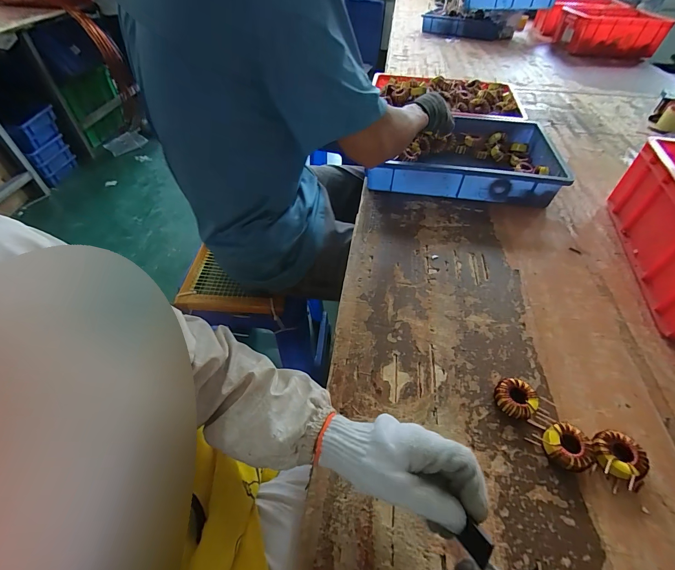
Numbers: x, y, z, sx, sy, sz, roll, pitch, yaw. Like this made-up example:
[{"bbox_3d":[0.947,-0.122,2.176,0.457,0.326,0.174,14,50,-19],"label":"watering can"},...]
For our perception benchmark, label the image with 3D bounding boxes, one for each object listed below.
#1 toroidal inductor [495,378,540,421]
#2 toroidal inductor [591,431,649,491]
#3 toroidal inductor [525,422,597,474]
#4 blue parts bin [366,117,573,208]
[{"bbox_3d":[0.231,0.148,0.417,0.048,0.025,0.046,1,49,-1],"label":"toroidal inductor"},{"bbox_3d":[0.325,0.202,0.370,0.052,0.027,0.058,-14,50,-13],"label":"toroidal inductor"},{"bbox_3d":[0.270,0.194,0.381,0.055,0.024,0.050,1,49,-1],"label":"toroidal inductor"},{"bbox_3d":[0.298,-0.319,0.795,0.432,0.095,0.308,7,49,5],"label":"blue parts bin"}]

